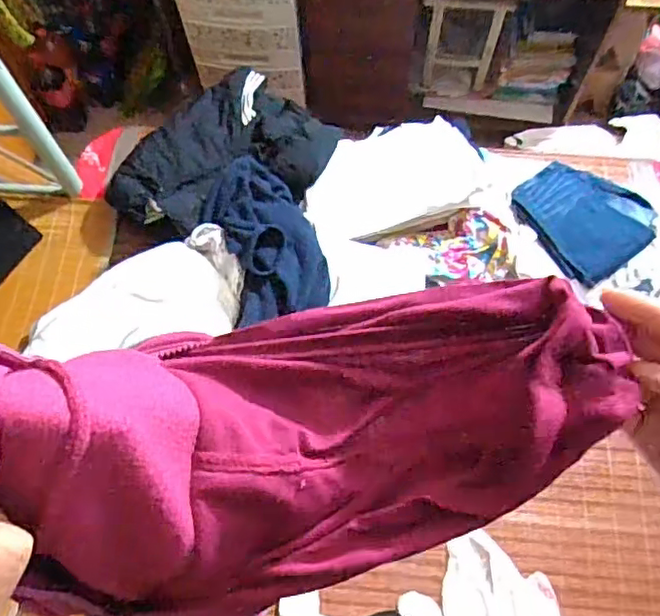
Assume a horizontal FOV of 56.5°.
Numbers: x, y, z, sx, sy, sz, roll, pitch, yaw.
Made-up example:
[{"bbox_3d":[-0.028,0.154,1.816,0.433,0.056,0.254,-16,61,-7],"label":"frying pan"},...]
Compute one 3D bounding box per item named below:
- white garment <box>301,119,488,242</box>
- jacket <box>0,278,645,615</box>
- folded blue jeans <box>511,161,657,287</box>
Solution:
[{"bbox_3d":[0.141,-0.325,1.488,0.433,0.058,0.271,-21,69,-7],"label":"white garment"},{"bbox_3d":[-0.012,0.053,0.298,0.289,0.124,0.141,-11,66,-26],"label":"jacket"},{"bbox_3d":[0.607,-0.225,1.462,0.260,0.044,0.293,-33,71,-11],"label":"folded blue jeans"}]

